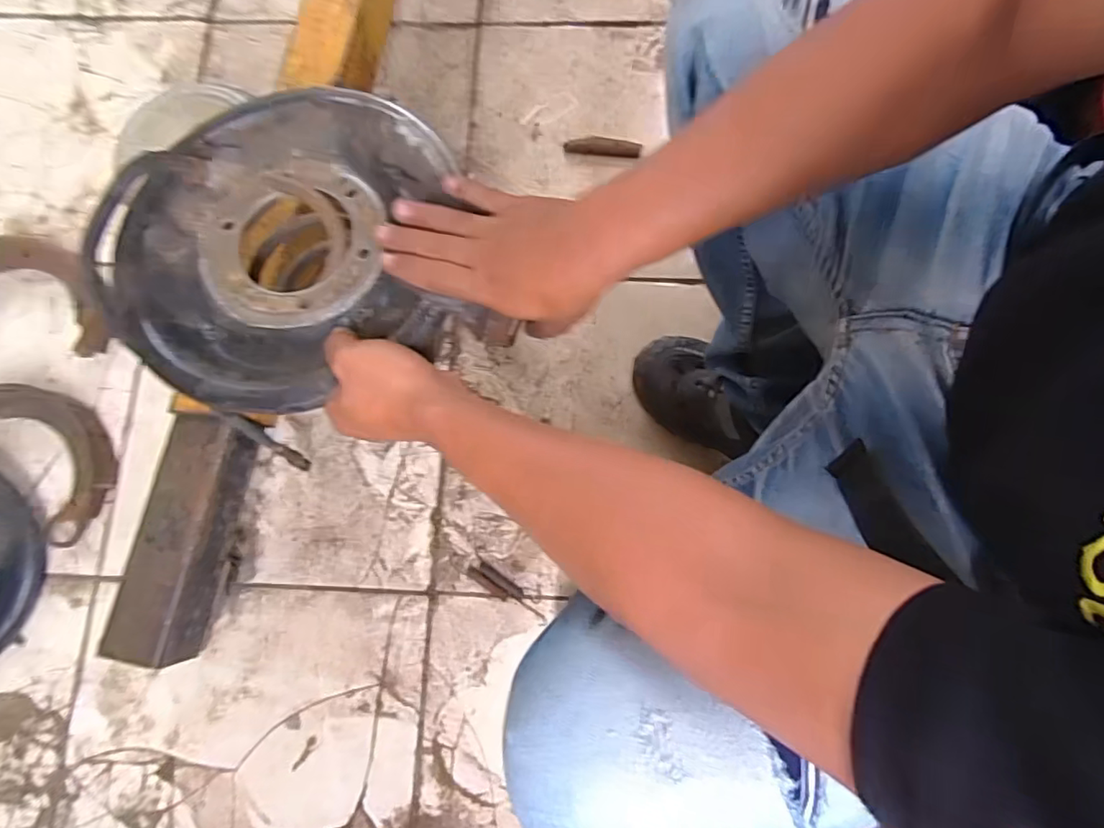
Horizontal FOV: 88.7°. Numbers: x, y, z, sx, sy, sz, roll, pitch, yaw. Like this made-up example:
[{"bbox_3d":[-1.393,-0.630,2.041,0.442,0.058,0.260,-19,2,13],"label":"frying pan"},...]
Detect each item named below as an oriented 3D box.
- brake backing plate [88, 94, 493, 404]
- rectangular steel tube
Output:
[{"bbox_3d":[-0.201,-0.127,0.424,0.261,0.040,0.249,0,79,-1],"label":"brake backing plate"},{"bbox_3d":[-0.350,0.128,0.540,0.072,0.066,0.206,8,78,3],"label":"rectangular steel tube"}]

